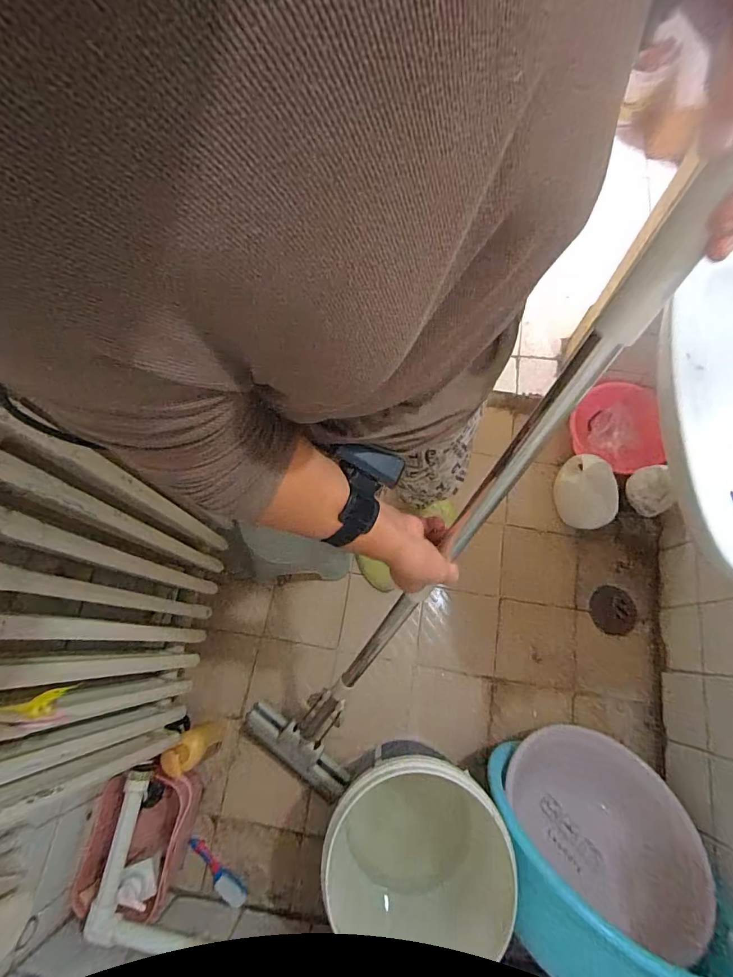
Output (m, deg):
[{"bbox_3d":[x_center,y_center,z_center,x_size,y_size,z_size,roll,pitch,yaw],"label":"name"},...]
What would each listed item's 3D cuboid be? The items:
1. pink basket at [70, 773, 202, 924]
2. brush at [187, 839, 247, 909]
[{"bbox_3d":[-0.466,0.714,0.955,0.179,0.218,0.248,6,71,4],"label":"pink basket"},{"bbox_3d":[-0.334,0.851,1.004,0.173,0.037,0.040,33,75,12],"label":"brush"}]

